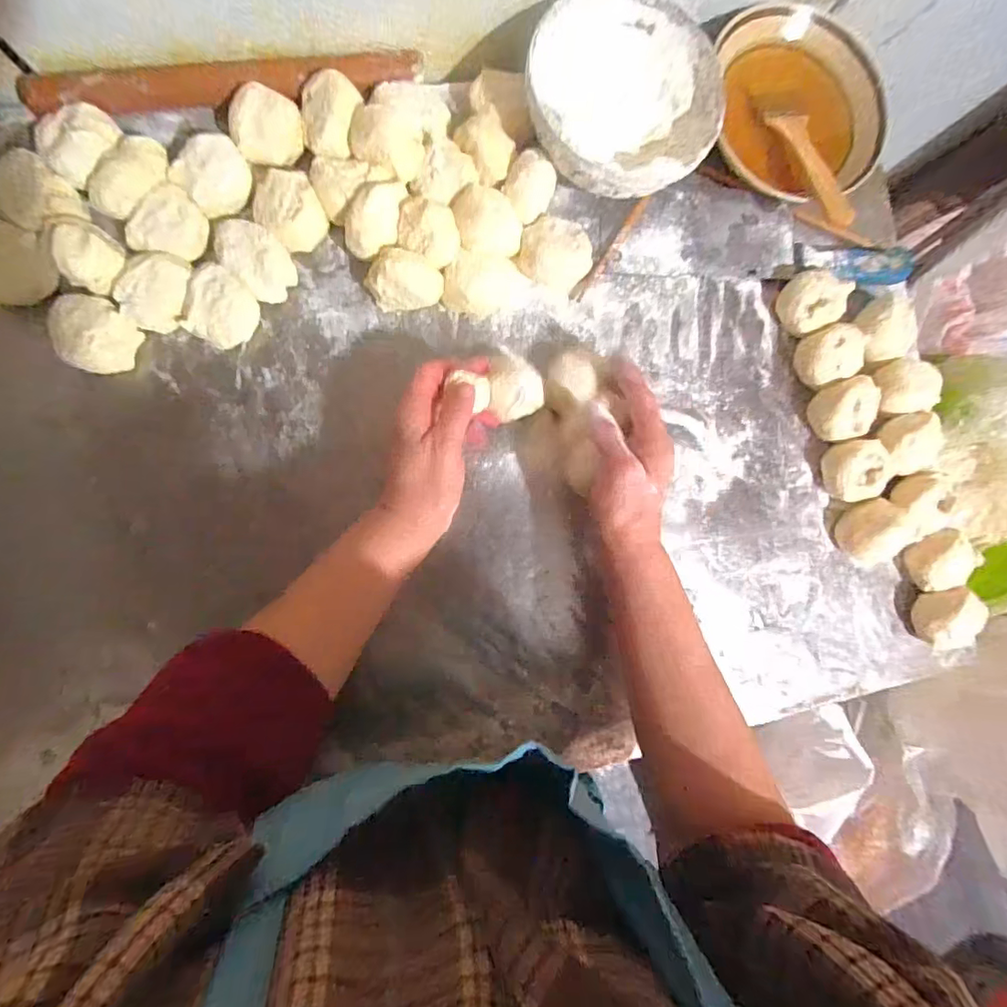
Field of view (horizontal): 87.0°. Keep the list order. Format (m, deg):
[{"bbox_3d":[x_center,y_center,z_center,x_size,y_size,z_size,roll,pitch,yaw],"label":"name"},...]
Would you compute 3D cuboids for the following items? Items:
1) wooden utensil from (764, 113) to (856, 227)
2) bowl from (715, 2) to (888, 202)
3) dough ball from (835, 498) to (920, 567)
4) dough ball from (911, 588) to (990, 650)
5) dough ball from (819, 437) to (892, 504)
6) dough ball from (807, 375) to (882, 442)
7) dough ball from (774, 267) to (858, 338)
[{"bbox_3d":[0.262,-0.284,0.446,0.033,0.010,0.121,-16,76,-8],"label":"wooden utensil"},{"bbox_3d":[0.247,-0.334,0.455,0.158,0.062,0.147,0,90,-8],"label":"bowl"},{"bbox_3d":[0.328,0.026,0.469,0.053,0.033,0.056,0,90,-8],"label":"dough ball"},{"bbox_3d":[0.402,0.103,0.482,0.049,0.039,0.054,-12,92,-8],"label":"dough ball"},{"bbox_3d":[0.312,-0.029,0.471,0.045,0.032,0.052,-8,91,-8],"label":"dough ball"},{"bbox_3d":[0.301,-0.083,0.472,0.048,0.036,0.050,0,90,-8],"label":"dough ball"},{"bbox_3d":[0.270,-0.175,0.469,0.046,0.033,0.051,33,86,-7],"label":"dough ball"}]

